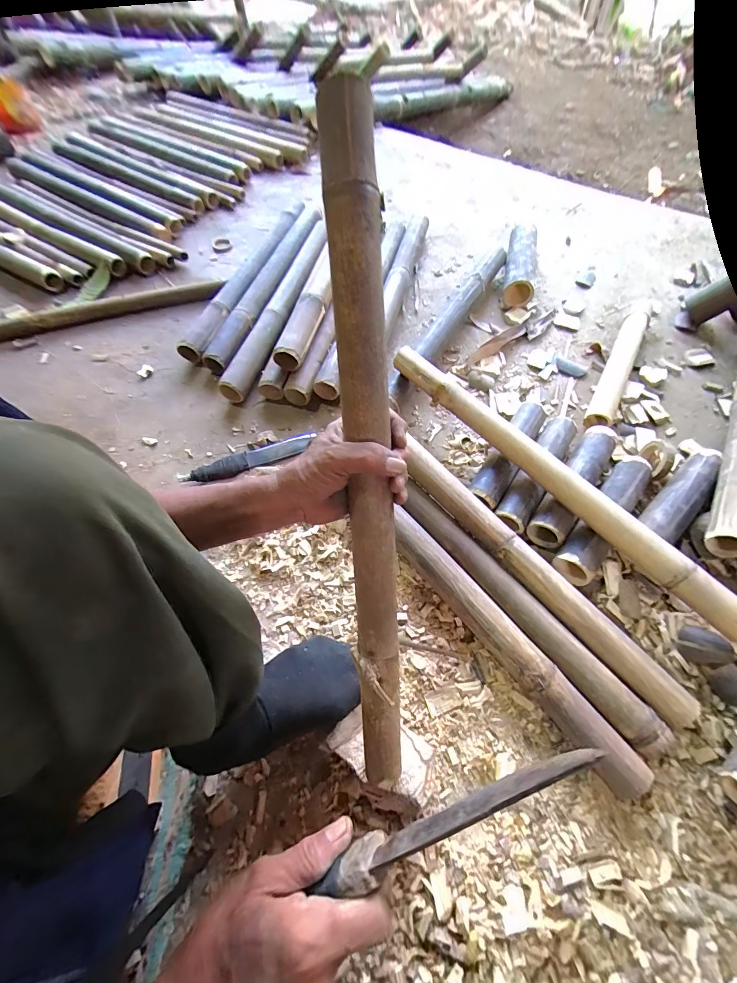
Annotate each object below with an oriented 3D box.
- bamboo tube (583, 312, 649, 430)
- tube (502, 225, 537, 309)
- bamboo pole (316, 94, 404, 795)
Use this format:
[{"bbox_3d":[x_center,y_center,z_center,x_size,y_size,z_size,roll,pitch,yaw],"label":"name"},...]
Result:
[{"bbox_3d":[0.543,-0.272,0.802,0.051,0.043,0.409,27,66,15],"label":"bamboo tube"},{"bbox_3d":[0.390,-0.581,0.955,0.071,0.079,0.265,9,62,6],"label":"tube"},{"bbox_3d":[0.003,0.012,0.348,0.045,0.037,0.641,-4,103,-1],"label":"bamboo pole"}]

